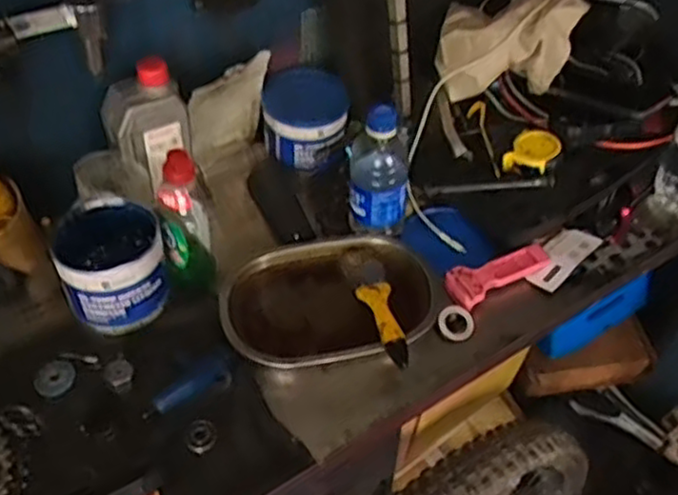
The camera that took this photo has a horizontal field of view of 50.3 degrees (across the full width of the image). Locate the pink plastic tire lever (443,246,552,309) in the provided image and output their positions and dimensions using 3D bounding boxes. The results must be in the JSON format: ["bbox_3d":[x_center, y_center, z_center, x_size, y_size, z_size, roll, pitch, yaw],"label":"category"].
[{"bbox_3d":[0.172,0.024,0.784,0.121,0.011,0.046,-26,54,-22],"label":"pink plastic tire lever"}]

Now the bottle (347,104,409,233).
[{"bbox_3d":[0.043,-0.084,0.774,0.064,0.153,0.059,5,48,3],"label":"bottle"}]

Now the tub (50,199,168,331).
[{"bbox_3d":[-0.225,0.017,0.721,0.102,0.075,0.109,-14,50,-13],"label":"tub"}]

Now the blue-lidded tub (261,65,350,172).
[{"bbox_3d":[-0.040,-0.162,0.885,0.100,0.075,0.109,1,48,-1],"label":"blue-lidded tub"}]

